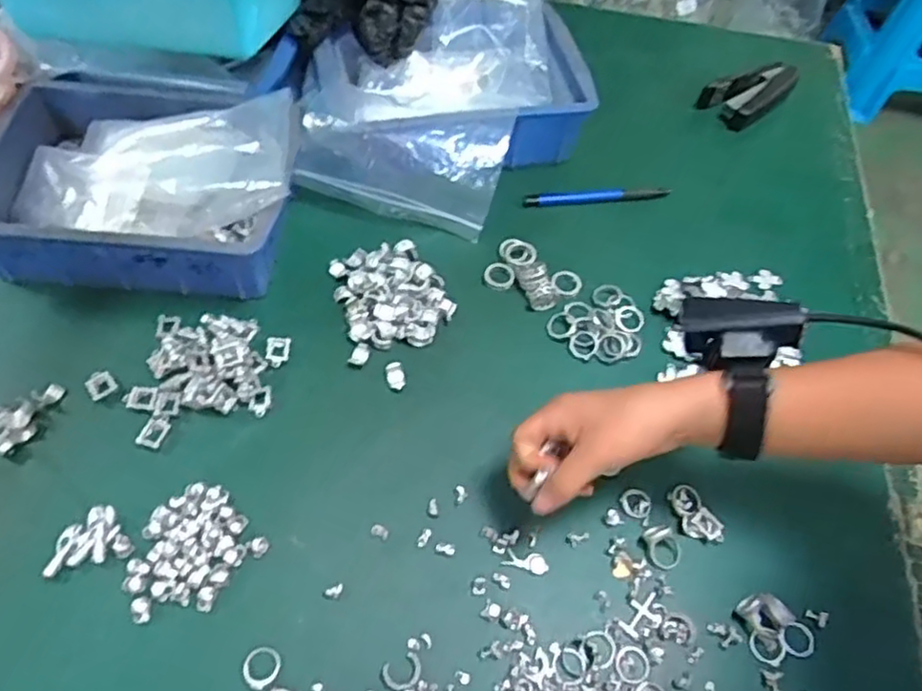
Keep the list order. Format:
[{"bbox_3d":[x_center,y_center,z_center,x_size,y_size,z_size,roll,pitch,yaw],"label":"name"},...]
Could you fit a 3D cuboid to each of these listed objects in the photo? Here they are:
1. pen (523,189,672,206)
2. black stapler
[{"bbox_3d":[0.129,-0.142,0.662,0.139,0.014,0.013,-3,57,-8],"label":"pen"},{"bbox_3d":[0.318,-0.272,0.750,0.122,0.023,0.056,-28,63,-22],"label":"black stapler"}]

